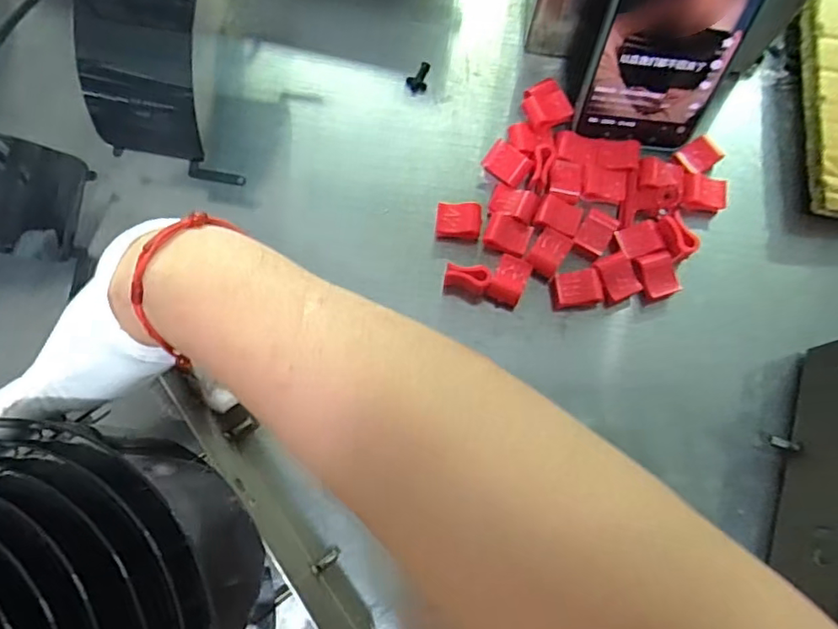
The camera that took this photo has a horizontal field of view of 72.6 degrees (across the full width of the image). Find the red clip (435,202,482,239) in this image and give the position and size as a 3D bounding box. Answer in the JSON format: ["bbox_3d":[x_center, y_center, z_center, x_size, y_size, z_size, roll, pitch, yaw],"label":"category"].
[{"bbox_3d":[0.025,-0.057,0.353,0.029,0.012,0.021,-3,76,-2],"label":"red clip"}]

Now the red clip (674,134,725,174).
[{"bbox_3d":[0.179,-0.102,0.363,0.025,0.006,0.019,-31,79,-9],"label":"red clip"}]

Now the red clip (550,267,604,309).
[{"bbox_3d":[0.094,-0.015,0.343,0.028,0.013,0.022,-6,76,-3],"label":"red clip"}]

